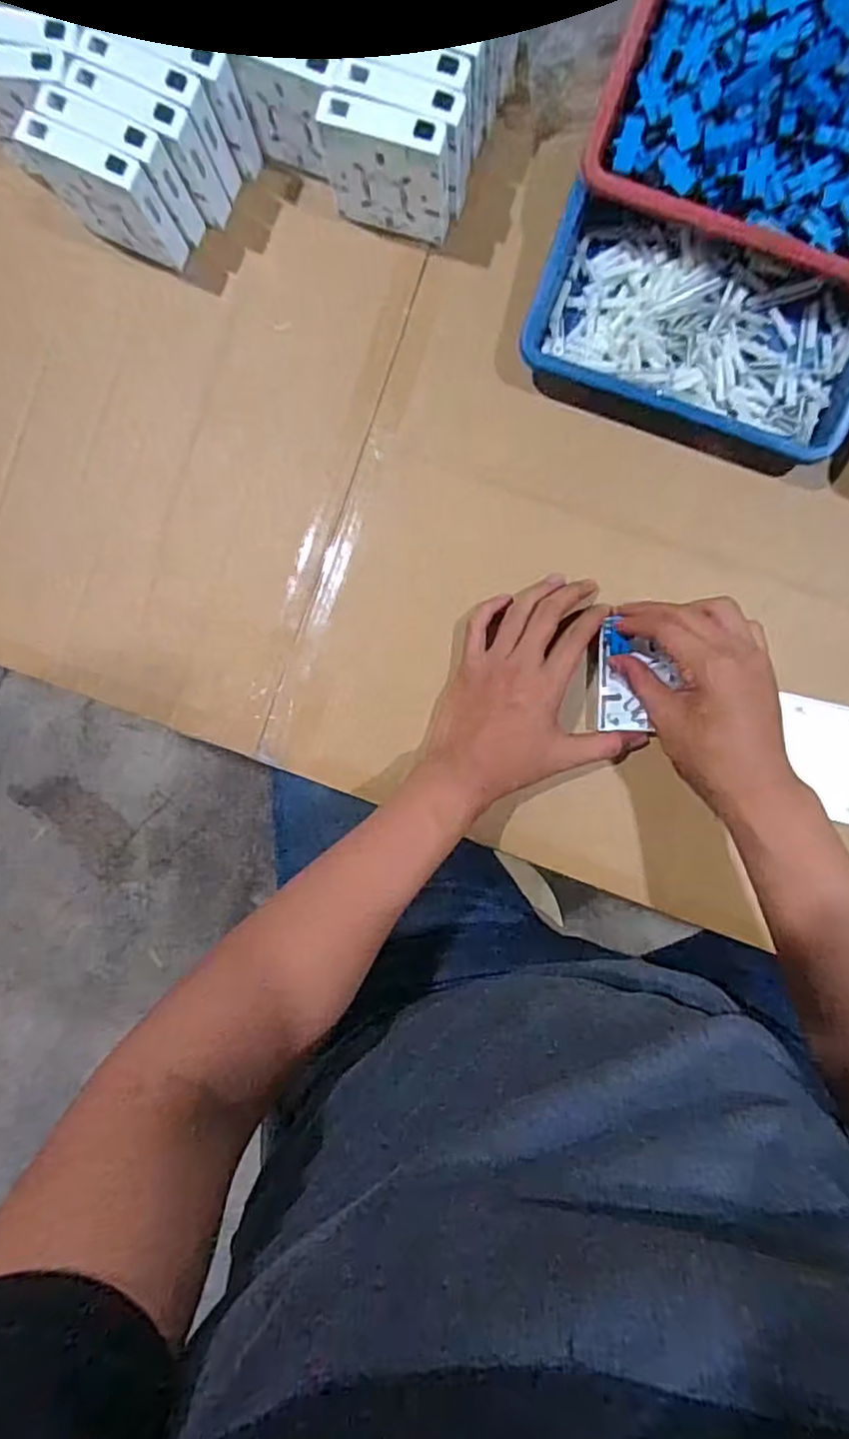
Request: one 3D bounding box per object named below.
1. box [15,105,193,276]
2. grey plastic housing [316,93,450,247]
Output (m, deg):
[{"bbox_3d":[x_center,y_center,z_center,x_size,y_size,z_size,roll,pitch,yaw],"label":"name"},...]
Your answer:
[{"bbox_3d":[-0.231,-0.378,0.469,0.093,0.087,0.022,26,93,2],"label":"box"},{"bbox_3d":[-0.026,-0.384,0.456,0.086,0.089,0.018,17,93,3],"label":"grey plastic housing"}]

